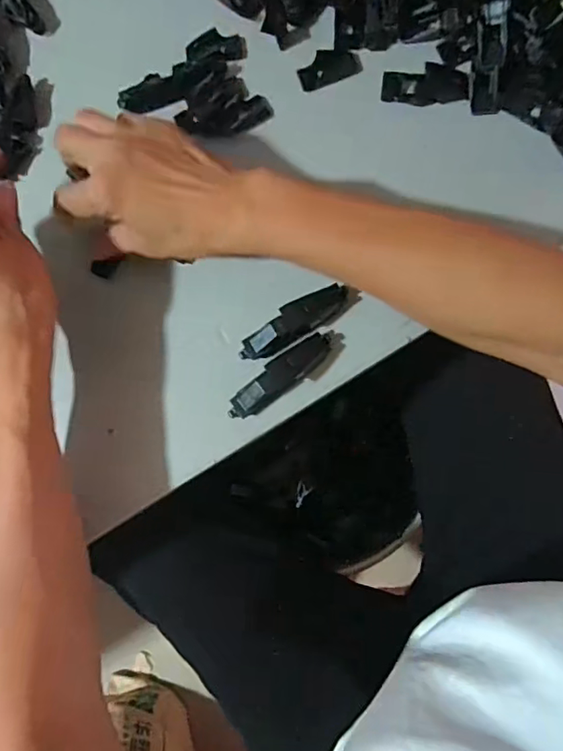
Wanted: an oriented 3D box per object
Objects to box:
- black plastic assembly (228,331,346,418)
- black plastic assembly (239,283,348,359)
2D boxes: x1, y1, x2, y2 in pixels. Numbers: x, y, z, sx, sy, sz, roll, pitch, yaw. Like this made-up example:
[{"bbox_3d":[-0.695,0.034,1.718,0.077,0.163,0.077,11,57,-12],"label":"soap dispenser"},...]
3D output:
[{"bbox_3d":[0.003,-0.002,0.352,0.087,0.021,0.018,-39,81,-1],"label":"black plastic assembly"},{"bbox_3d":[0.009,-0.035,0.356,0.080,0.020,0.020,-35,81,-1],"label":"black plastic assembly"}]

